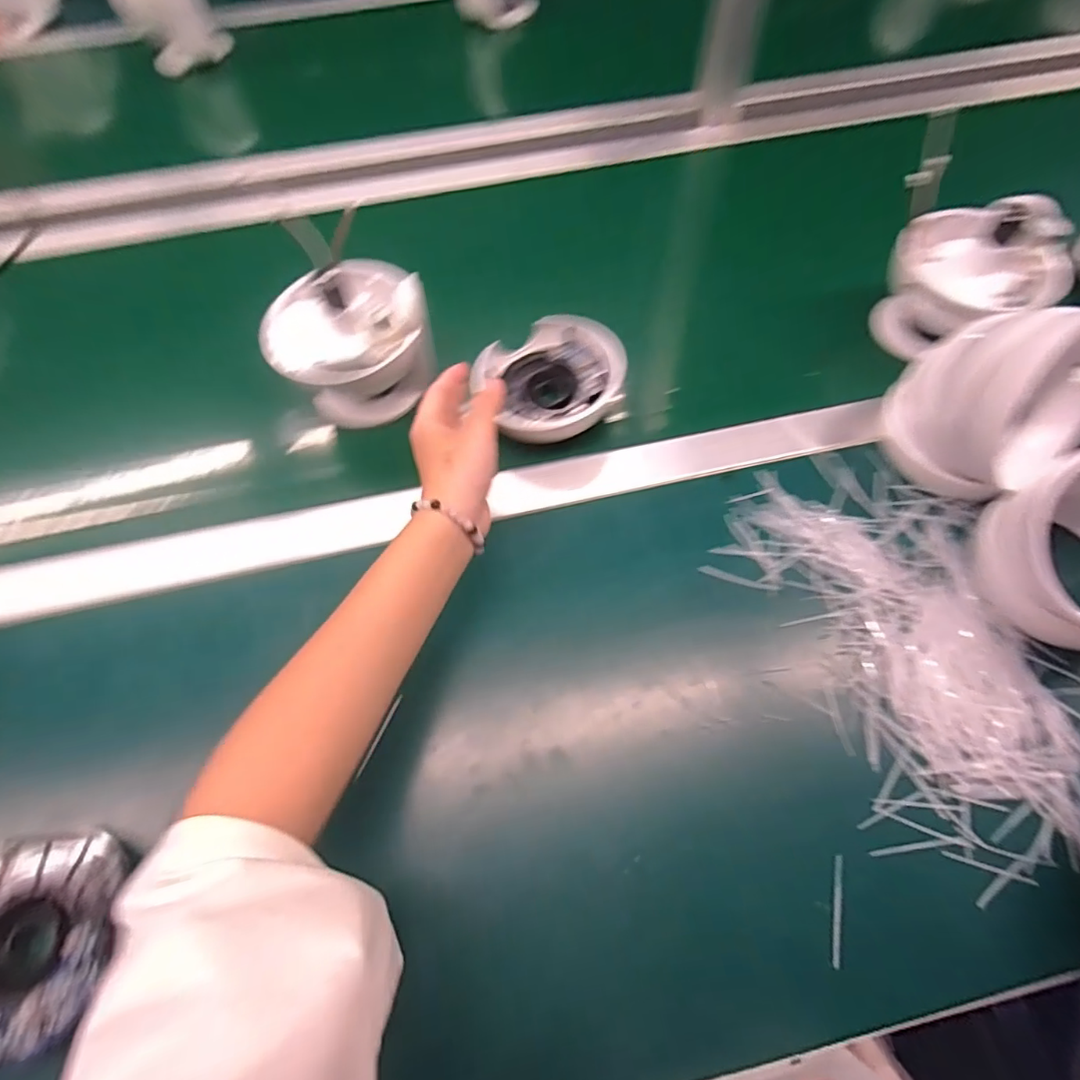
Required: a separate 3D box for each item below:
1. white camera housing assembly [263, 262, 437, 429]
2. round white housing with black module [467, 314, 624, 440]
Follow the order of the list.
[{"bbox_3d":[-0.150,-0.157,0.454,0.125,0.114,0.086,-39,69,-15],"label":"white camera housing assembly"},{"bbox_3d":[0.007,-0.137,0.461,0.115,0.041,0.107,-1,64,2],"label":"round white housing with black module"}]

